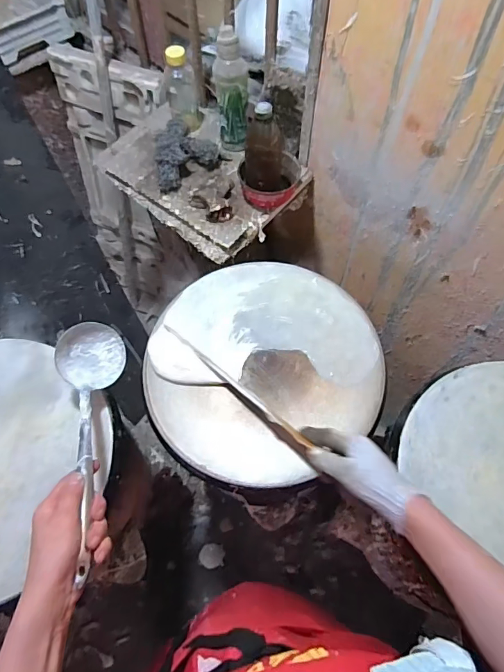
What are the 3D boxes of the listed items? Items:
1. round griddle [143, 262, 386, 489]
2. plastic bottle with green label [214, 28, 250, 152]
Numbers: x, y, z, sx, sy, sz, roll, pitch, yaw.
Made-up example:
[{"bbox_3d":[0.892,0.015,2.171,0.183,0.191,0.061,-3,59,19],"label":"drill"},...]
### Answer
[{"bbox_3d":[0.026,0.047,0.717,0.356,0.037,0.377,0,62,0],"label":"round griddle"},{"bbox_3d":[-0.043,-0.494,0.910,0.059,0.232,0.068,-25,65,-13],"label":"plastic bottle with green label"}]

